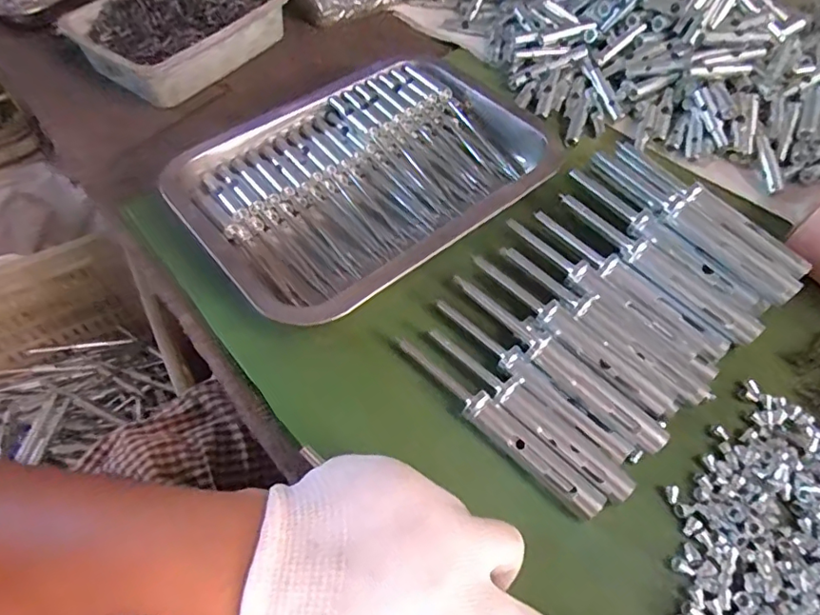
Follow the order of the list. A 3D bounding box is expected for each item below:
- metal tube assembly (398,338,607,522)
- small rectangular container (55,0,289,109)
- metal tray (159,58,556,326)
[{"bbox_3d":[0.046,0.066,0.316,0.144,0.018,0.017,40,65,20],"label":"metal tube assembly"},{"bbox_3d":[-0.211,-0.267,0.513,0.133,0.041,0.188,28,62,15],"label":"small rectangular container"},{"bbox_3d":[-0.026,-0.102,0.405,0.263,0.040,0.190,-36,66,-21],"label":"metal tray"}]

